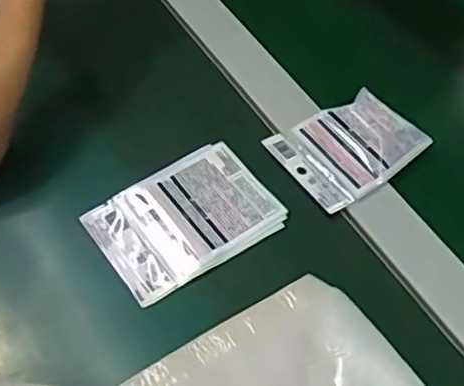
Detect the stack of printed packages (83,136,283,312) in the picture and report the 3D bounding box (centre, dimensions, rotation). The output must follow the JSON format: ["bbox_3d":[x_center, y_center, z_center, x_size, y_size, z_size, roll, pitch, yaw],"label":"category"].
[{"bbox_3d":[-0.040,0.022,0.574,0.151,0.015,0.106,-31,57,-19],"label":"stack of printed packages"}]

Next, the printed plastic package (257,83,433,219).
[{"bbox_3d":[0.108,-0.046,0.610,0.124,0.020,0.095,-30,57,-19],"label":"printed plastic package"}]

